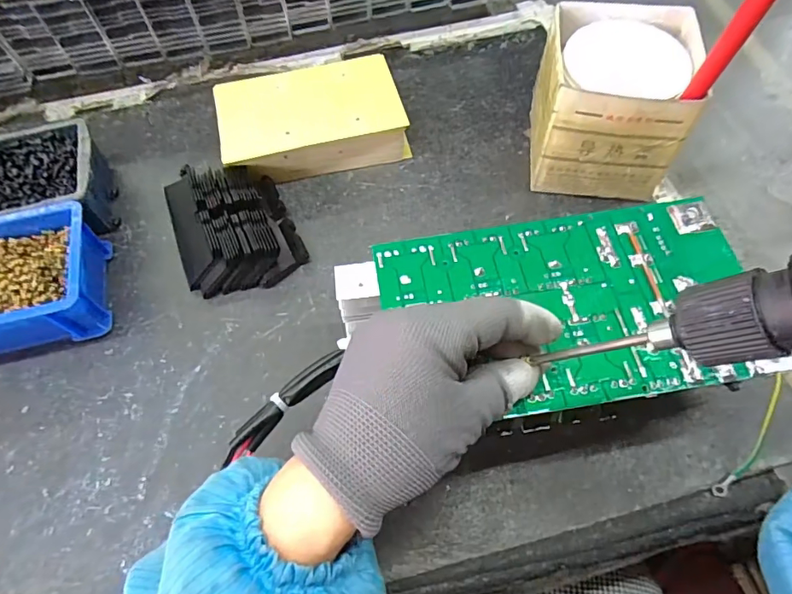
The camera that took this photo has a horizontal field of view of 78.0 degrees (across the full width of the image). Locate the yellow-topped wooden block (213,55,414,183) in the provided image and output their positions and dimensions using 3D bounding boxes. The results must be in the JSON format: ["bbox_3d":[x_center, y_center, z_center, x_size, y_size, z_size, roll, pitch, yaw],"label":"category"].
[{"bbox_3d":[-0.080,-0.169,0.467,0.170,0.046,0.106,-13,63,-5],"label":"yellow-topped wooden block"}]

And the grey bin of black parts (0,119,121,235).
[{"bbox_3d":[-0.330,-0.090,0.422,0.144,0.051,0.107,-15,63,-6],"label":"grey bin of black parts"}]

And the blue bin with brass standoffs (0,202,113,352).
[{"bbox_3d":[-0.306,-0.007,0.378,0.149,0.052,0.106,-13,63,-5],"label":"blue bin with brass standoffs"}]

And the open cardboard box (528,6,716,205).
[{"bbox_3d":[0.181,-0.165,0.428,0.108,0.113,0.118,8,63,5],"label":"open cardboard box"}]

